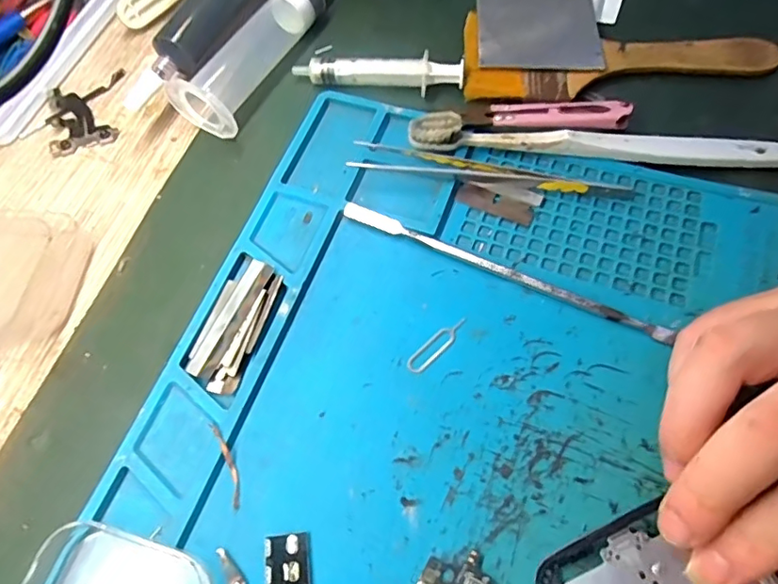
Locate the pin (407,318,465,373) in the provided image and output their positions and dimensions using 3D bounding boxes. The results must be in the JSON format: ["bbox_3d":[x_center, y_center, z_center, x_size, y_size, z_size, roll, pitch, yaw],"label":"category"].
[{"bbox_3d":[0.021,0.022,0.232,0.032,0.004,0.008,-42,75,-14],"label":"pin"}]

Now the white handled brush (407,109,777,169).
[{"bbox_3d":[0.102,-0.074,0.263,0.180,0.016,0.017,3,64,5],"label":"white handled brush"}]

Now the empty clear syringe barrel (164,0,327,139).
[{"bbox_3d":[-0.065,-0.146,0.305,0.040,0.033,0.135,27,69,16],"label":"empty clear syringe barrel"}]

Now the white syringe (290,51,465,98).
[{"bbox_3d":[-0.006,-0.119,0.296,0.092,0.013,0.016,3,64,6],"label":"white syringe"}]

